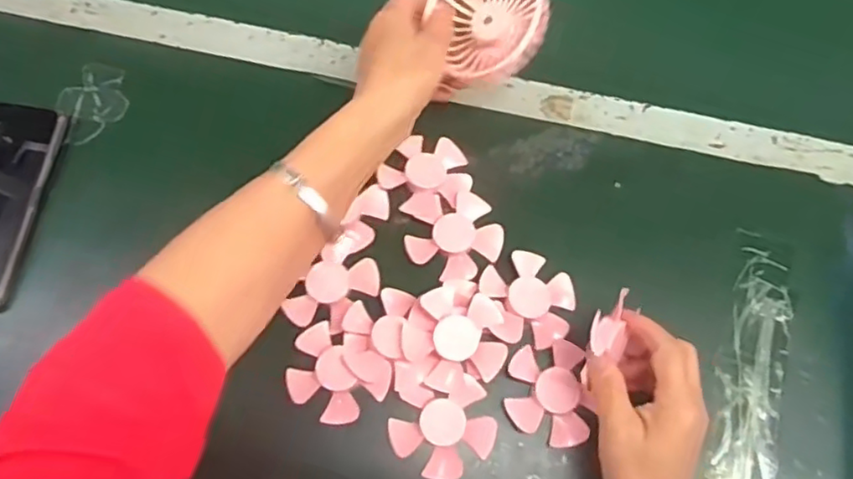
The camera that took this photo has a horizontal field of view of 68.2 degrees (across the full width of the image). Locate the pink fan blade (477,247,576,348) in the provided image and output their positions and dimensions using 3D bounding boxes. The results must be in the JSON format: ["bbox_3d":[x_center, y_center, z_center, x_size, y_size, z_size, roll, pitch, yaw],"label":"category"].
[{"bbox_3d":[0.077,0.044,0.469,0.067,0.014,0.070,0,72,-1],"label":"pink fan blade"}]

